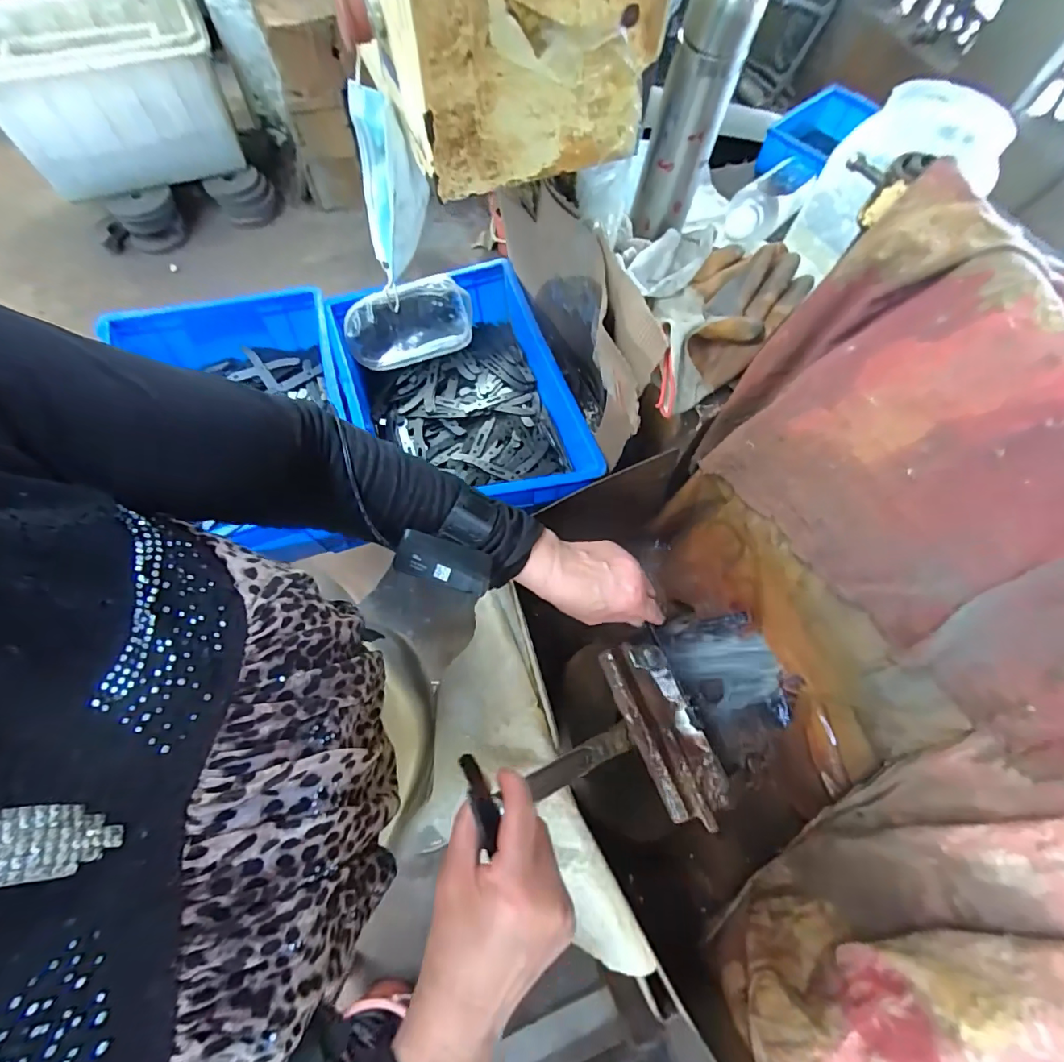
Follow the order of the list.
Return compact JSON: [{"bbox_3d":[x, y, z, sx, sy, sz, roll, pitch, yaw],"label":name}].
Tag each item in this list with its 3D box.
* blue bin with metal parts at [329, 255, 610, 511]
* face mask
[{"bbox_3d":[-0.109,-0.194,0.710,0.291,0.105,0.402,-18,69,-10],"label":"blue bin with metal parts"},{"bbox_3d":[-0.142,-0.339,0.494,0.064,0.163,0.092,-16,69,-9],"label":"face mask"}]

